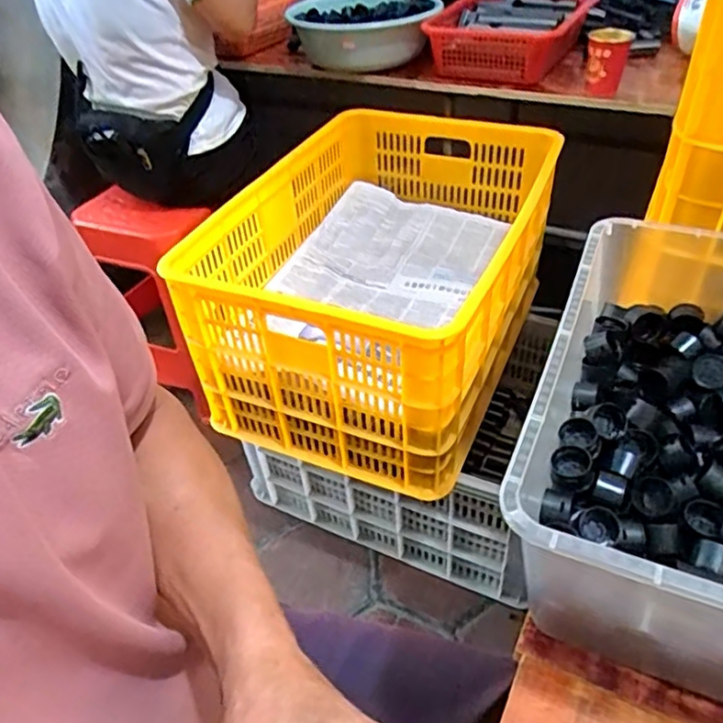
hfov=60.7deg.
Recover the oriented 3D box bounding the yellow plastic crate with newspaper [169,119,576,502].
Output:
[{"bbox_3d":[0.038,-0.139,1.027,0.428,0.325,0.603,17,45,23],"label":"yellow plastic crate with newspaper"}]

